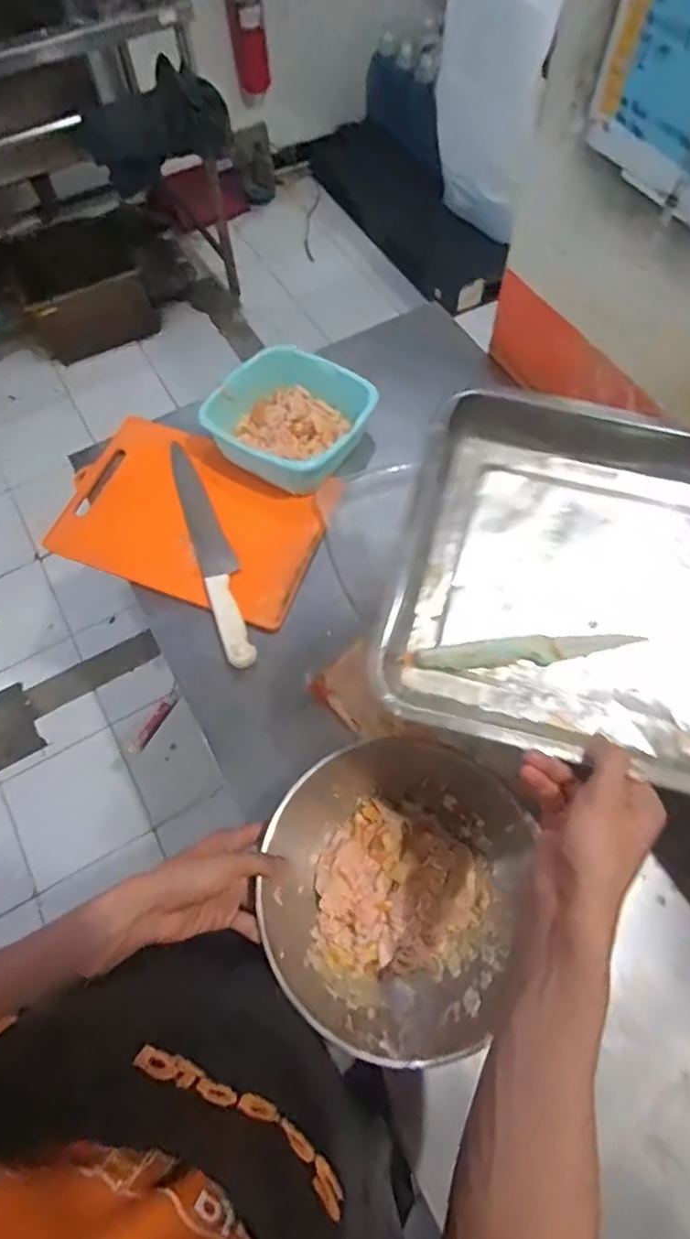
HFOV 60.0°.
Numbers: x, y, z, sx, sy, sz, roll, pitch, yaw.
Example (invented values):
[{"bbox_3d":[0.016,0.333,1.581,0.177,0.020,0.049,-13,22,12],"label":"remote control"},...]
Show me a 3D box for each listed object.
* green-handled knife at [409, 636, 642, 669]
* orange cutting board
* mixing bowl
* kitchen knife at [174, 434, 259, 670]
[{"bbox_3d":[0.148,0.026,0.486,0.179,0.015,0.021,-5,64,-5],"label":"green-handled knife"},{"bbox_3d":[-0.212,-0.145,0.825,0.357,0.019,0.248,20,63,10],"label":"orange cutting board"},{"bbox_3d":[0.042,0.253,0.580,0.235,0.100,0.248,1,63,-2],"label":"mixing bowl"},{"bbox_3d":[-0.180,-0.103,0.793,0.044,0.013,0.362,-17,65,-10],"label":"kitchen knife"}]

